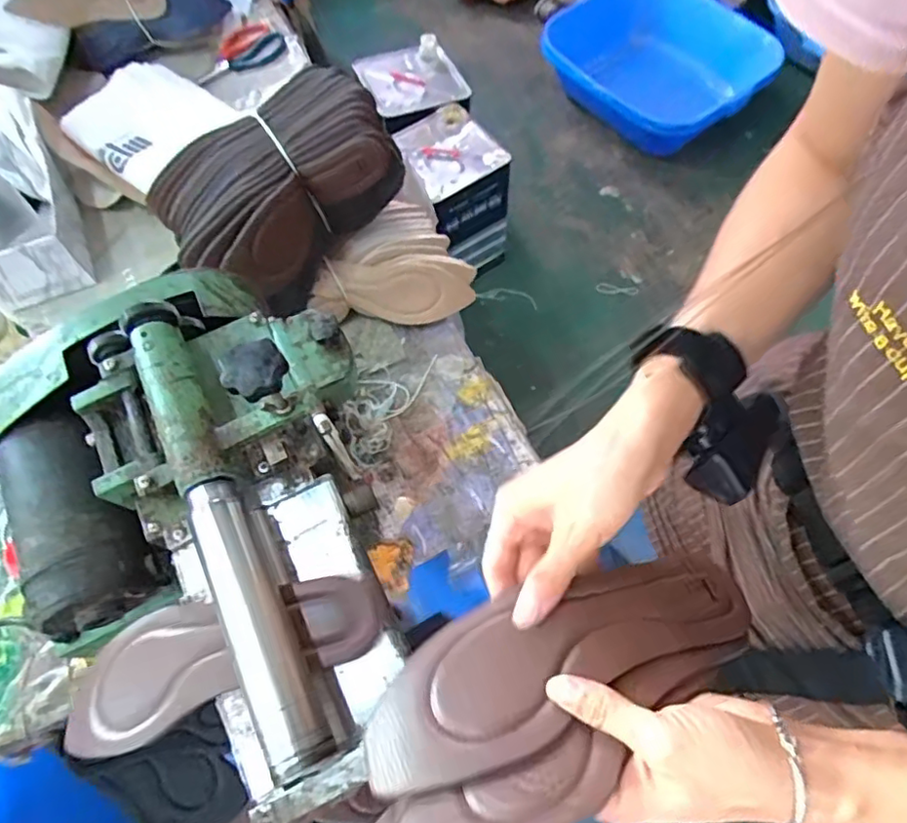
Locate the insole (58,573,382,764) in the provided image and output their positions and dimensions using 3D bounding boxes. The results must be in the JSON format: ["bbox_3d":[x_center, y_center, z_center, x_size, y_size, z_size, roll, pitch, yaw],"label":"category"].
[{"bbox_3d":[-0.156,0.161,0.399,0.225,0.054,0.074,-16,64,-5],"label":"insole"}]

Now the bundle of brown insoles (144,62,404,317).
[{"bbox_3d":[-0.183,-0.229,0.641,0.196,0.136,0.240,37,71,18],"label":"bundle of brown insoles"}]

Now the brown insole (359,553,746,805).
[{"bbox_3d":[0.060,0.131,0.320,0.226,0.038,0.076,-18,64,-17],"label":"brown insole"}]

